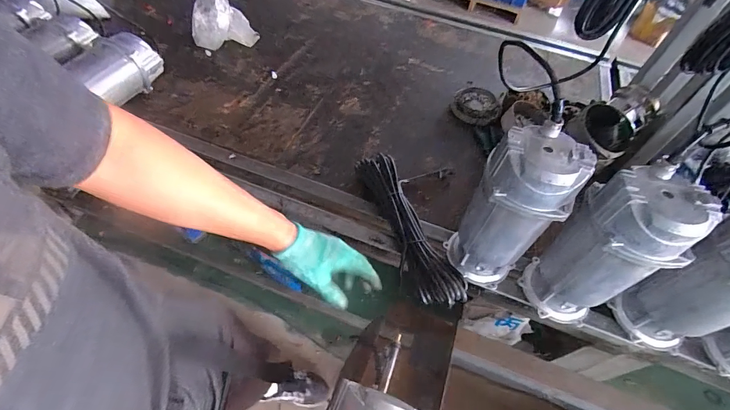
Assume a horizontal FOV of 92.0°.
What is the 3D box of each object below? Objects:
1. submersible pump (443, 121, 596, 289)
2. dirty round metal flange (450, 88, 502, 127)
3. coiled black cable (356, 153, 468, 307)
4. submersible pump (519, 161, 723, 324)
[{"bbox_3d":[0.235,0.023,0.597,0.131,0.307,0.117,36,58,20],"label":"submersible pump"},{"bbox_3d":[0.311,-0.282,0.998,0.126,0.034,0.138,3,53,-4],"label":"dirty round metal flange"},{"bbox_3d":[0.086,0.042,0.716,0.088,0.064,0.358,-14,56,-15],"label":"coiled black cable"},{"bbox_3d":[0.374,0.077,0.563,0.120,0.290,0.118,11,53,3],"label":"submersible pump"}]

